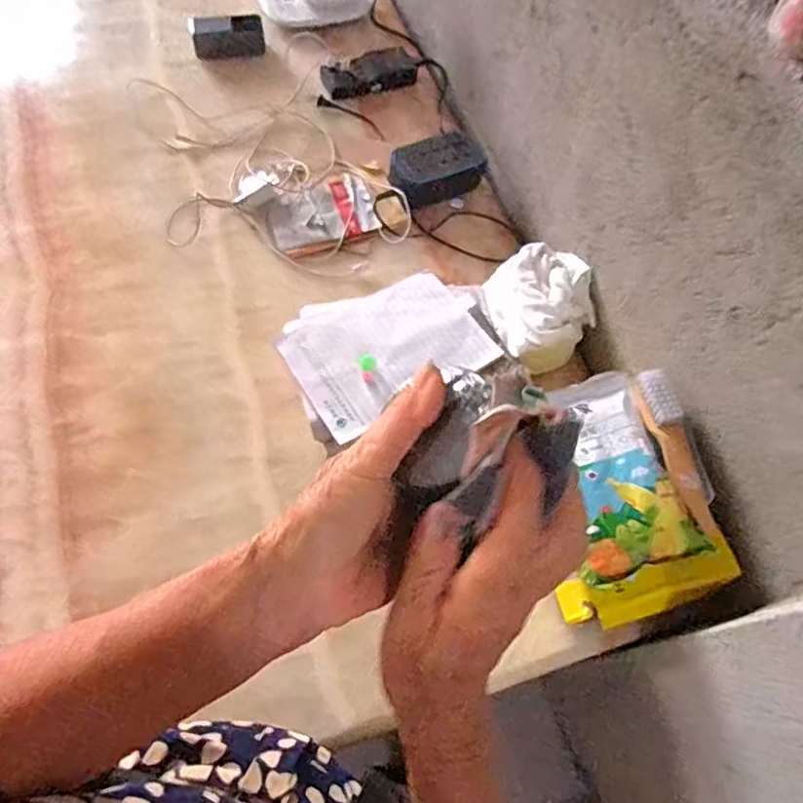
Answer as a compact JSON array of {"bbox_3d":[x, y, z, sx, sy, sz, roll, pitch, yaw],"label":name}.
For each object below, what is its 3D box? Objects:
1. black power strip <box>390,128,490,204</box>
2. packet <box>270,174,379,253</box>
[{"bbox_3d":[0.061,-0.378,1.018,0.152,0.073,0.089,-22,66,-14],"label":"black power strip"},{"bbox_3d":[-0.127,-0.299,1.010,0.165,0.012,0.123,-22,66,-14],"label":"packet"}]

